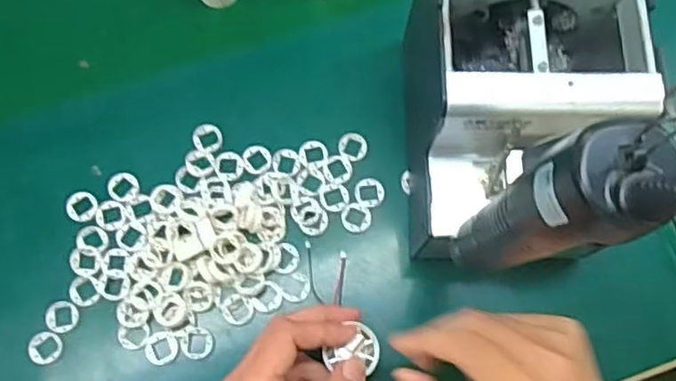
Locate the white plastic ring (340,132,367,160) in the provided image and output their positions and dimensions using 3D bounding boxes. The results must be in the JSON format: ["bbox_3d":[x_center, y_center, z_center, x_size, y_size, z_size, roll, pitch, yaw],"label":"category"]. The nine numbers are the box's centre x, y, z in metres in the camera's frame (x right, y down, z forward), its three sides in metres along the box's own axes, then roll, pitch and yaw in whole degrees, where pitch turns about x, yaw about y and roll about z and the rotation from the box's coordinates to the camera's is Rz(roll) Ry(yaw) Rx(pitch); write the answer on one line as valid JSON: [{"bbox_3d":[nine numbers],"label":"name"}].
[{"bbox_3d":[0.012,-0.035,0.494,0.022,0.004,0.021,0,72,-1],"label":"white plastic ring"}]

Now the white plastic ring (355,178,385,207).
[{"bbox_3d":[0.024,0.001,0.483,0.022,0.004,0.023,0,72,-1],"label":"white plastic ring"}]

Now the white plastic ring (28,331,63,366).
[{"bbox_3d":[-0.205,0.110,0.445,0.021,0.006,0.022,0,72,-1],"label":"white plastic ring"}]

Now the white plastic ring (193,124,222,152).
[{"bbox_3d":[-0.100,-0.040,0.491,0.022,0.004,0.024,0,72,-1],"label":"white plastic ring"}]

